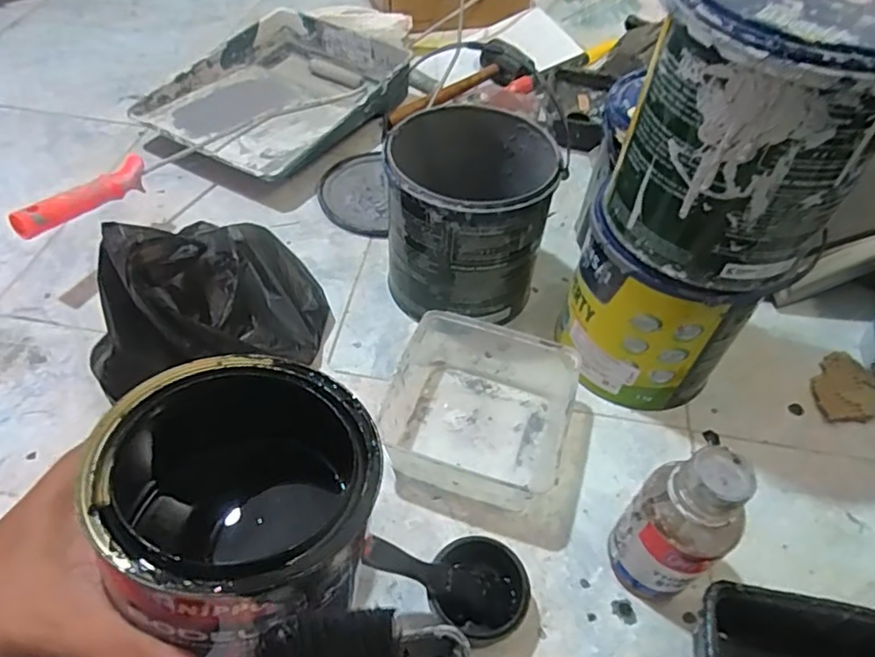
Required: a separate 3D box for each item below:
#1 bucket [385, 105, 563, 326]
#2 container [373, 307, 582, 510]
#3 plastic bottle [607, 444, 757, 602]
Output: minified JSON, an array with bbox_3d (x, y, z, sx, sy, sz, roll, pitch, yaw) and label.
[{"bbox_3d":[0.032,-0.116,0.675,0.165,0.189,0.165,2,50,-2],"label":"bucket"},{"bbox_3d":[0.046,0.079,0.593,0.176,0.072,0.169,12,51,7],"label":"container"},{"bbox_3d":[0.185,0.159,0.473,0.062,0.164,0.075,-33,59,-26],"label":"plastic bottle"}]

